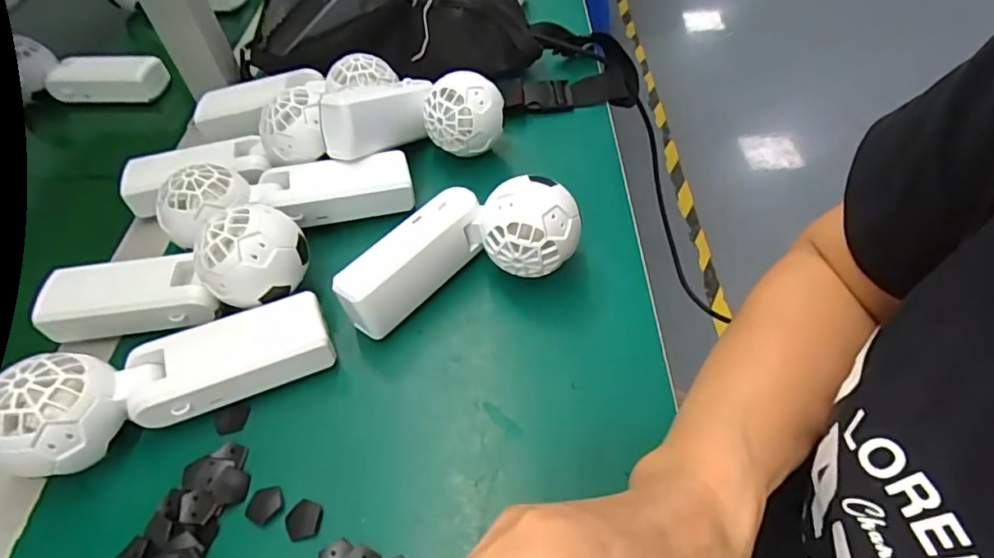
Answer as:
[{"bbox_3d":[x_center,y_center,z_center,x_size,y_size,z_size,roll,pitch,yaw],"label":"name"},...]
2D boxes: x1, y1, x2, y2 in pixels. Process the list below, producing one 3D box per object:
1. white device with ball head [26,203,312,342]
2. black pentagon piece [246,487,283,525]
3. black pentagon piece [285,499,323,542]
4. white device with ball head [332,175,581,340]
[{"bbox_3d":[-0.199,-0.002,0.333,0.162,0.052,0.047,-14,48,10],"label":"white device with ball head"},{"bbox_3d":[-0.120,0.116,0.278,0.018,0.004,0.018,19,55,20],"label":"black pentagon piece"},{"bbox_3d":[-0.098,0.122,0.272,0.018,0.004,0.019,12,53,15],"label":"black pentagon piece"},{"bbox_3d":[-0.023,-0.018,0.341,0.154,0.066,0.070,-17,51,-8],"label":"white device with ball head"}]

